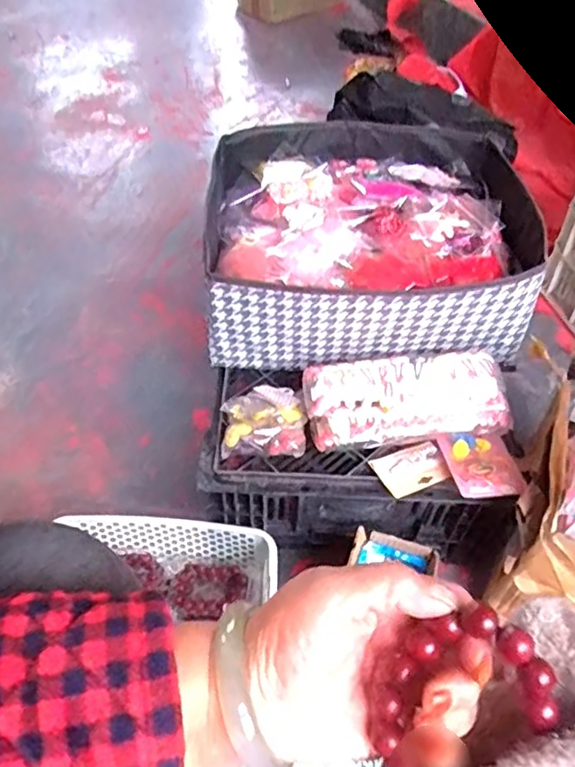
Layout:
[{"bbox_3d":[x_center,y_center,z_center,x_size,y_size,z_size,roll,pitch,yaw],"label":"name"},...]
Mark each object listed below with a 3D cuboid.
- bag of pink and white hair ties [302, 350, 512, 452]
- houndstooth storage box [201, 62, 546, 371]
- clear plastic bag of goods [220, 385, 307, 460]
[{"bbox_3d":[0.137,0.020,0.720,0.231,0.064,0.095,-6,50,-6],"label":"bag of pink and white hair ties"},{"bbox_3d":[0.106,-0.204,0.835,0.395,0.140,0.385,1,50,0],"label":"houndstooth storage box"},{"bbox_3d":[-0.027,0.041,0.728,0.096,0.027,0.101,1,50,1],"label":"clear plastic bag of goods"}]

